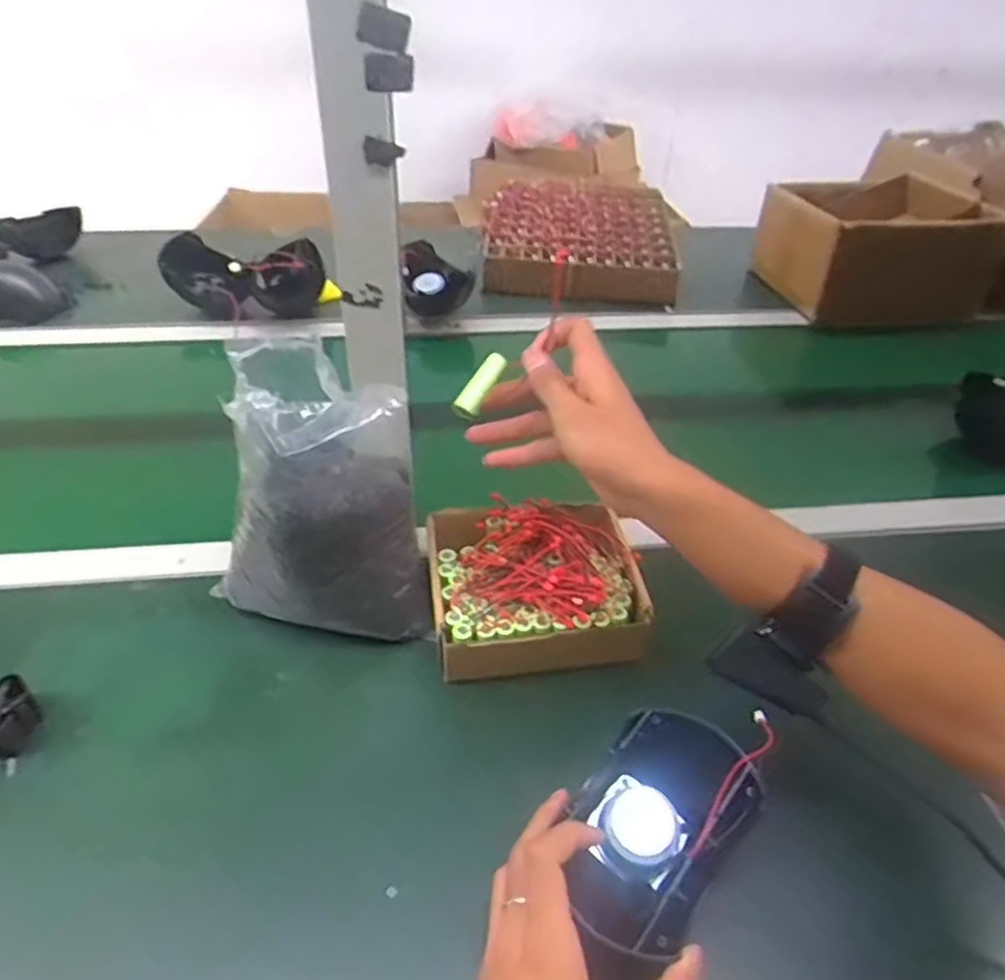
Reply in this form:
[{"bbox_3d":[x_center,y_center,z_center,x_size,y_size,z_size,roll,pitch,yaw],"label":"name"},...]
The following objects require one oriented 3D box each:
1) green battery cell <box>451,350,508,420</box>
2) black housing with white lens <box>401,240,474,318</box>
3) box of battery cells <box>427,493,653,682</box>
[{"bbox_3d":[-0.014,-0.072,0.495,0.017,0.012,0.052,24,70,24],"label":"green battery cell"},{"bbox_3d":[-0.093,-0.293,1.029,0.096,0.079,0.083,-3,39,-7],"label":"black housing with white lens"},{"bbox_3d":[0.025,0.072,0.585,0.167,0.071,0.154,-2,39,-5],"label":"box of battery cells"}]

